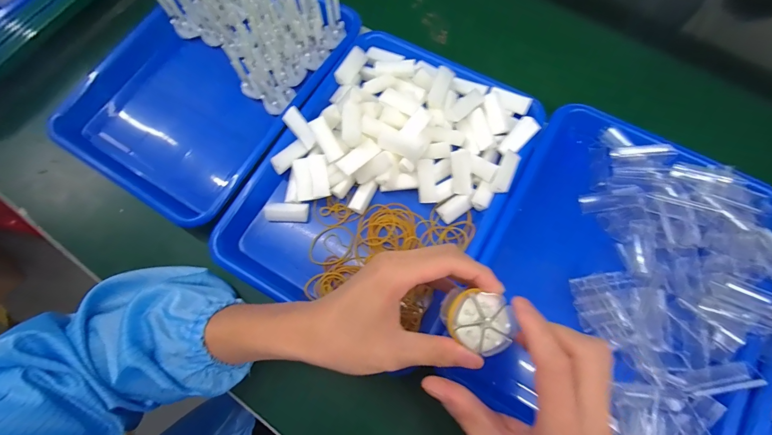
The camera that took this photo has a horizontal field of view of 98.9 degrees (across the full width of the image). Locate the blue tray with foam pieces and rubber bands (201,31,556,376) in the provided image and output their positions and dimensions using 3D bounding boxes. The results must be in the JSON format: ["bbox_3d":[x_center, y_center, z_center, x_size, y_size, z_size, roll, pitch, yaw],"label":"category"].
[{"bbox_3d":[-0.003,-0.042,0.365,0.246,0.075,0.327,28,76,10],"label":"blue tray with foam pieces and rubber bands"}]

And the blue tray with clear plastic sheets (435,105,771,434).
[{"bbox_3d":[0.222,0.063,0.328,0.247,0.058,0.315,32,76,11],"label":"blue tray with clear plastic sheets"}]

